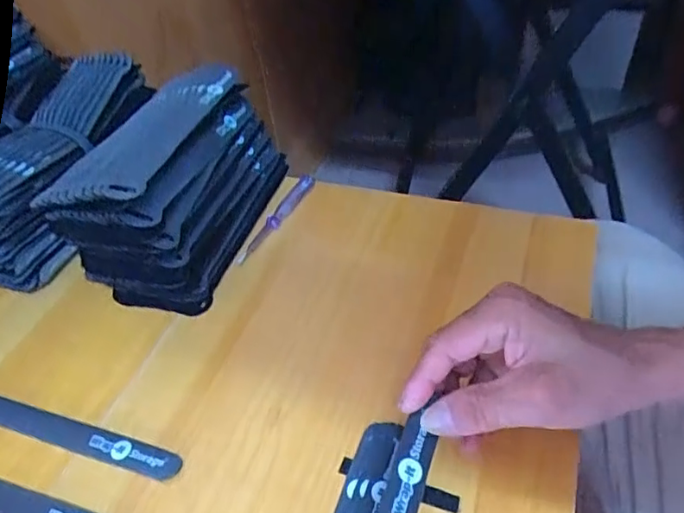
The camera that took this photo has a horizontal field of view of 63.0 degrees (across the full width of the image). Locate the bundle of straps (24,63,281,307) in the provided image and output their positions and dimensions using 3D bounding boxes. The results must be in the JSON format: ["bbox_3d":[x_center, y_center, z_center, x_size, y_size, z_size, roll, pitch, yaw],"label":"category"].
[{"bbox_3d":[-0.134,-0.064,0.470,0.098,0.114,0.196,7,47,14],"label":"bundle of straps"}]

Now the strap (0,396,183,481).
[{"bbox_3d":[-0.197,0.116,0.376,0.198,0.004,0.023,12,48,18],"label":"strap"}]

